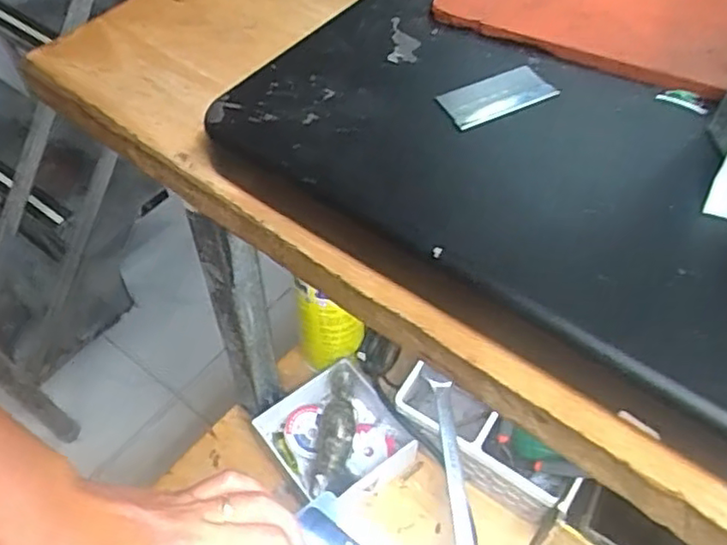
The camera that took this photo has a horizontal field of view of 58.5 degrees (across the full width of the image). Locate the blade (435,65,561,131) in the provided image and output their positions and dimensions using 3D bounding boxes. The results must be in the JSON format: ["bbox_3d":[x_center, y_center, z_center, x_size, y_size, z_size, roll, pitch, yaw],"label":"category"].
[{"bbox_3d":[0.045,-0.060,0.220,0.036,0.004,0.018,-22,66,-14],"label":"blade"}]

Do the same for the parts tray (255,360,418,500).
[{"bbox_3d":[-0.024,0.144,0.565,0.104,0.046,0.108,-29,58,-21],"label":"parts tray"}]

